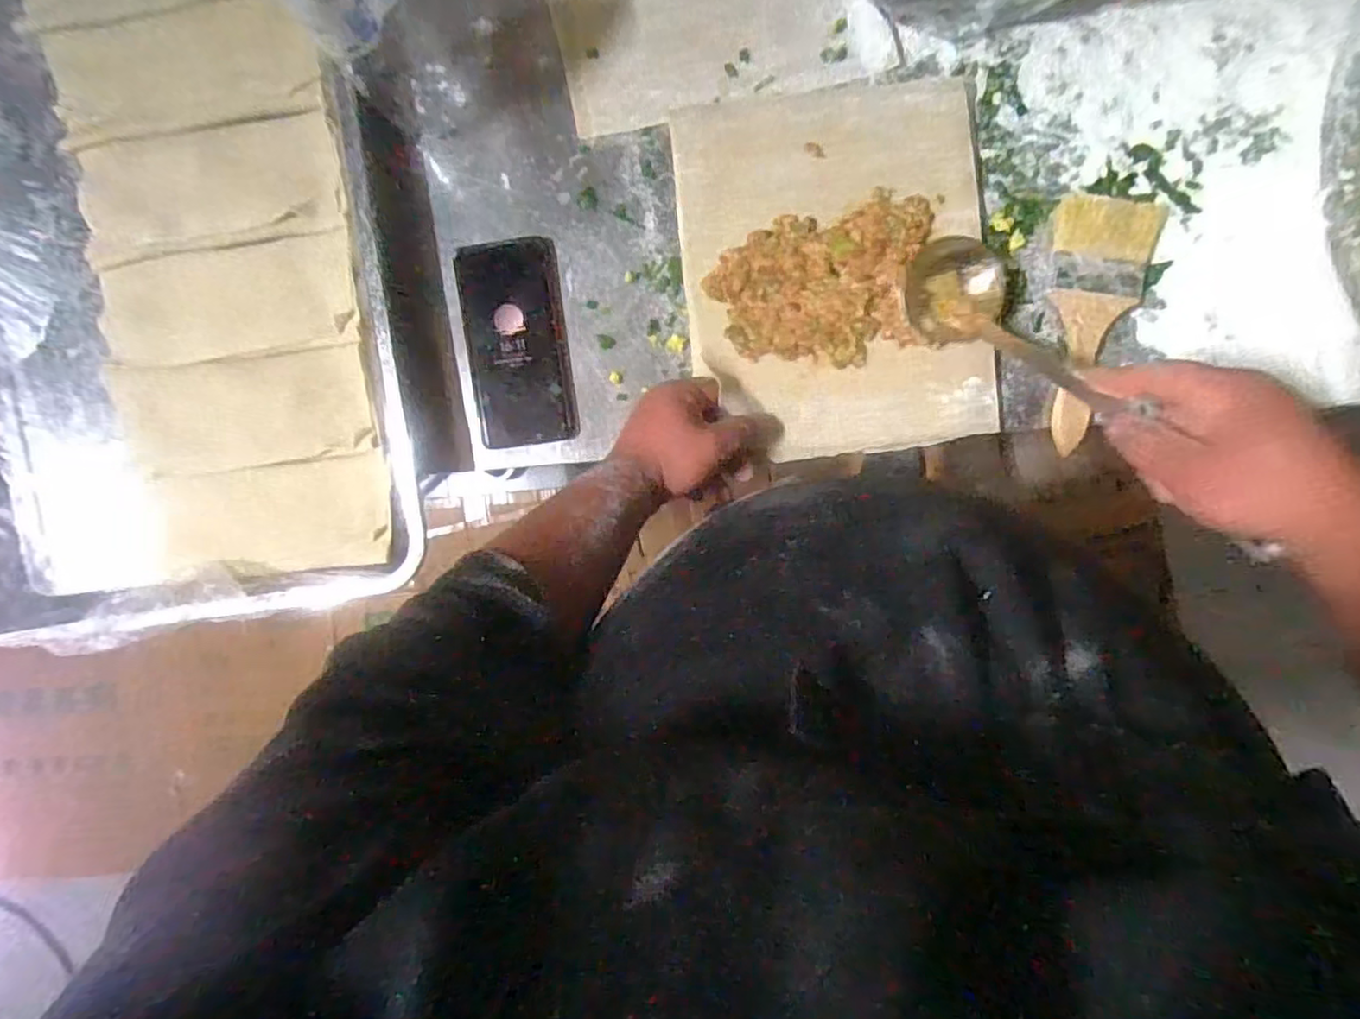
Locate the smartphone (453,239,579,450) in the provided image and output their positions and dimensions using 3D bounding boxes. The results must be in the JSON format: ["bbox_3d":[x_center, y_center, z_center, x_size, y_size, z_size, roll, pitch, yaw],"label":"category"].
[{"bbox_3d":[-0.133,-0.134,0.541,0.078,0.014,0.162,-6,94,3],"label":"smartphone"}]

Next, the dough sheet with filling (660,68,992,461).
[{"bbox_3d":[0.120,-0.190,0.530,0.229,0.026,0.287,-6,94,3],"label":"dough sheet with filling"}]

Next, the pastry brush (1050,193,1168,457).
[{"bbox_3d":[0.324,-0.146,0.520,0.077,0.015,0.191,7,95,2],"label":"pastry brush"}]

